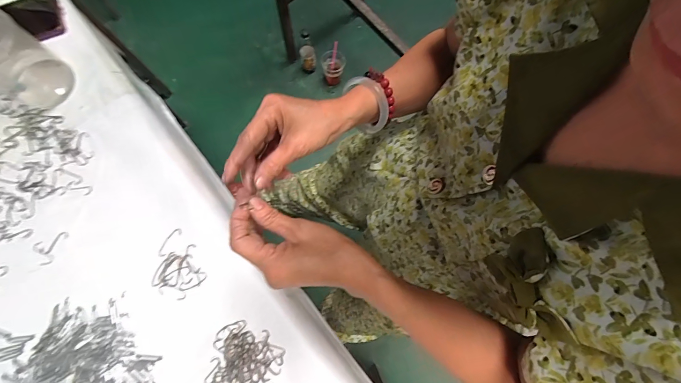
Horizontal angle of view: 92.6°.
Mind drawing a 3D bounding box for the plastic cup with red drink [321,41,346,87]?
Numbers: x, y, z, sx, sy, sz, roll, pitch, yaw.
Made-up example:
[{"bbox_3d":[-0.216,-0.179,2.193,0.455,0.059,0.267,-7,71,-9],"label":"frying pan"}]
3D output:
[{"bbox_3d":[-0.028,-0.519,1.349,0.093,0.179,0.089,0,76,-2],"label":"plastic cup with red drink"}]

